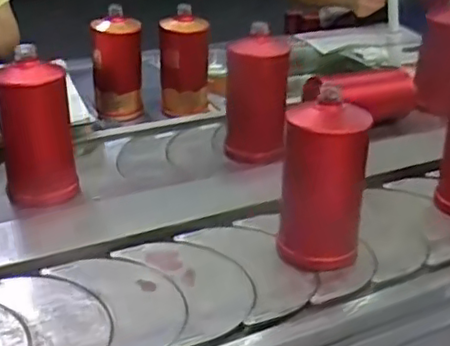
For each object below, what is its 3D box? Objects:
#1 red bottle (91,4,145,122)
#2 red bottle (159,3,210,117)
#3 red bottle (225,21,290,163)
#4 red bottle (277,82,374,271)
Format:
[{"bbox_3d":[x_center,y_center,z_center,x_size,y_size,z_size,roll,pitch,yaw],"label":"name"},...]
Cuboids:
[{"bbox_3d":[-0.186,-0.184,1.113,0.086,0.176,0.083,-2,27,-9],"label":"red bottle"},{"bbox_3d":[-0.071,-0.191,1.131,0.086,0.168,0.079,0,27,-5],"label":"red bottle"},{"bbox_3d":[0.045,-0.111,0.901,0.084,0.160,0.082,0,27,-5],"label":"red bottle"},{"bbox_3d":[0.106,0.013,0.669,0.082,0.169,0.079,-10,29,-22],"label":"red bottle"}]

